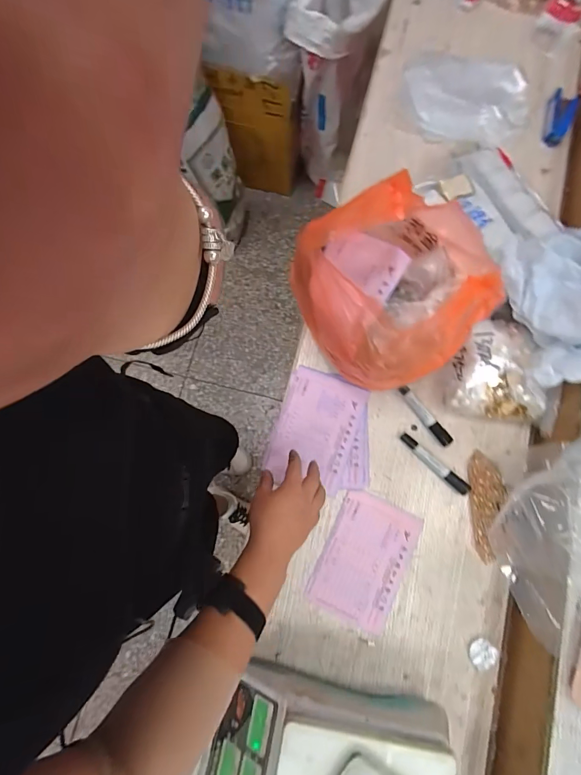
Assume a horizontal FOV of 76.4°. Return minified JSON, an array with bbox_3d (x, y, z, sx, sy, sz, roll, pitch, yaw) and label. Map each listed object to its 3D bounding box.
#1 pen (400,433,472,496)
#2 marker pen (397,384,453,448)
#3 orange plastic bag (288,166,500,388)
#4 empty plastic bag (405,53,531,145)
[{"bbox_3d":[0.244,0.130,0.624,0.140,0.015,0.020,40,82,9],"label":"pen"},{"bbox_3d":[0.234,0.049,0.639,0.018,0.023,0.125,-38,80,-7],"label":"marker pen"},{"bbox_3d":[0.161,-0.138,0.550,0.242,0.256,0.234,-23,78,-4],"label":"orange plastic bag"},{"bbox_3d":[0.363,-0.599,0.753,0.262,0.040,0.221,17,79,5],"label":"empty plastic bag"}]

